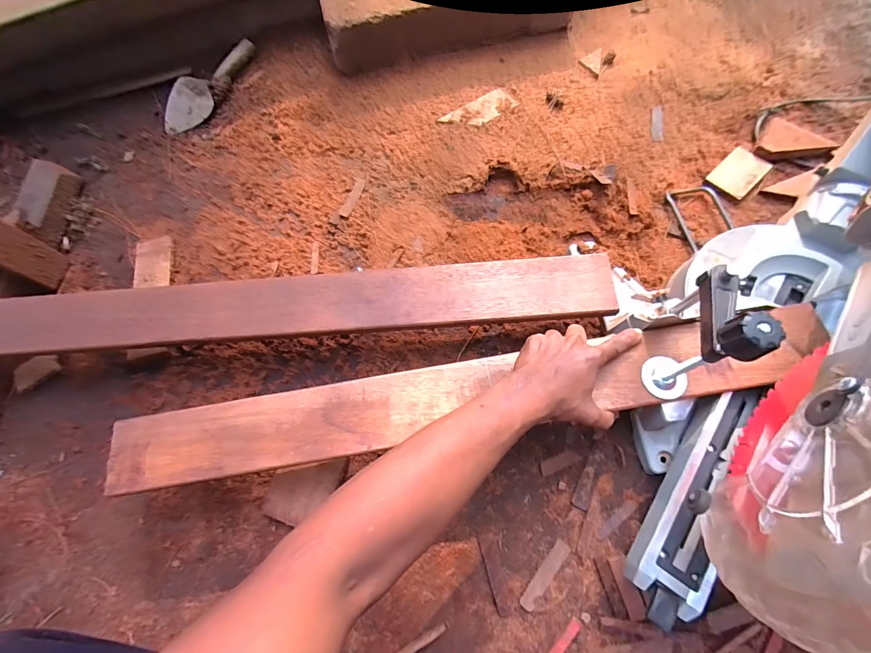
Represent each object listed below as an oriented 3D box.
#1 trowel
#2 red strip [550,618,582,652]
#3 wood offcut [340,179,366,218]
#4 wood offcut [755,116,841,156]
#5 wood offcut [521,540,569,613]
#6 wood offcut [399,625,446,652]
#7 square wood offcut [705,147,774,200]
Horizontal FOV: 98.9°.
[{"bbox_3d":[-0.472,-0.508,0.783,0.063,0.043,0.262,28,72,13],"label":"trowel"},{"bbox_3d":[0.150,0.377,0.441,0.013,0.010,0.064,41,77,15],"label":"red strip"},{"bbox_3d":[-0.149,-0.236,0.674,0.020,0.008,0.092,14,70,8],"label":"wood offcut"},{"bbox_3d":[0.619,-0.331,0.655,0.115,0.028,0.075,1,68,3],"label":"wood offcut"},{"bbox_3d":[0.138,0.312,0.468,0.018,0.004,0.090,36,74,16],"label":"wood offcut"},{"bbox_3d":[-0.017,0.378,0.446,0.064,0.009,0.008,-28,72,-7],"label":"wood offcut"},{"bbox_3d":[0.522,-0.262,0.642,0.096,0.024,0.067,-42,72,-13],"label":"square wood offcut"}]

